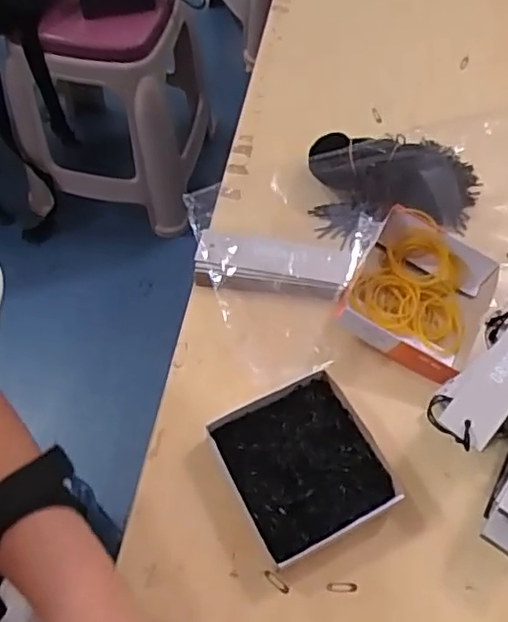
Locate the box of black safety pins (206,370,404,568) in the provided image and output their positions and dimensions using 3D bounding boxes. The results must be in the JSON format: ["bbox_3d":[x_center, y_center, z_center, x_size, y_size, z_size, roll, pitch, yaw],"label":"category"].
[{"bbox_3d":[0.034,0.106,0.427,0.098,0.024,0.103,-24,64,-15],"label":"box of black safety pins"}]

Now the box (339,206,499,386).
[{"bbox_3d":[0.132,-0.013,0.479,0.111,0.035,0.116,28,63,13],"label":"box"}]

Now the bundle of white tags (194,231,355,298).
[{"bbox_3d":[0.015,-0.038,0.495,0.121,0.020,0.043,8,60,1],"label":"bundle of white tags"}]

